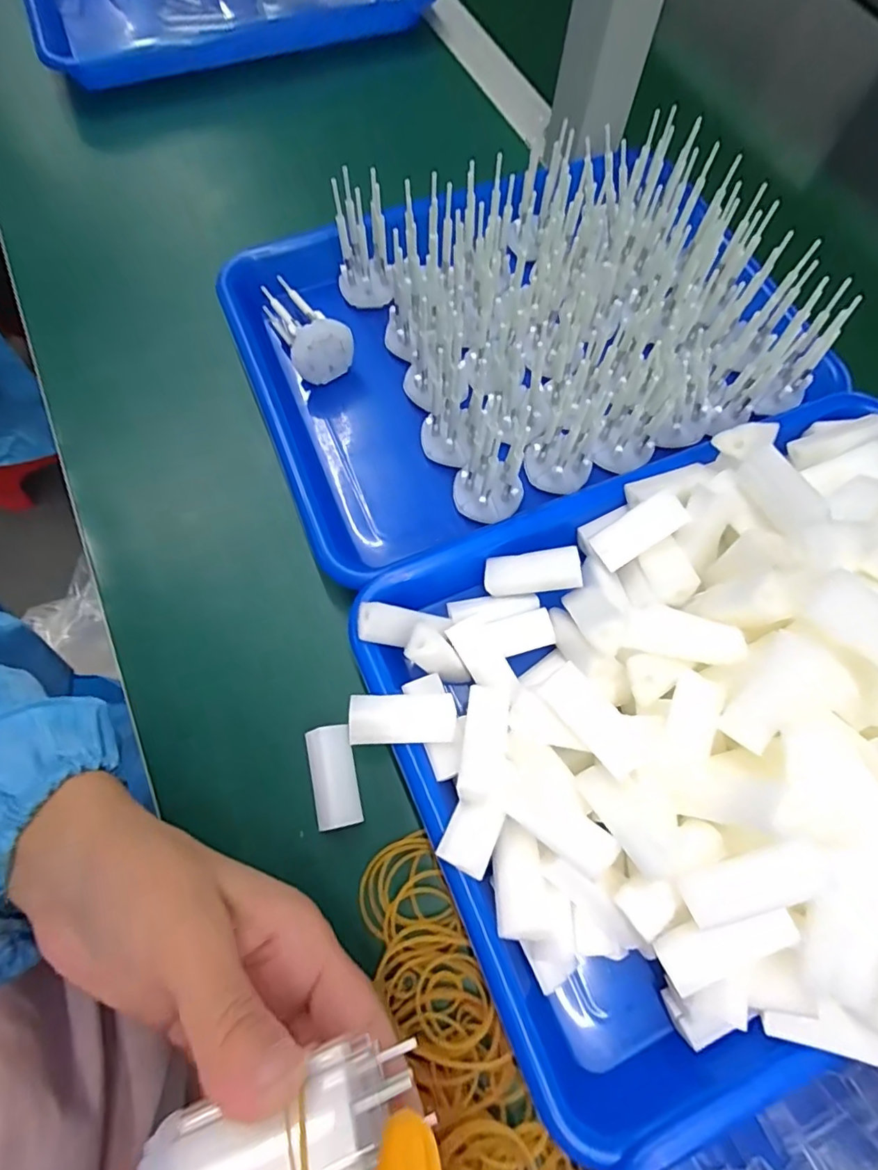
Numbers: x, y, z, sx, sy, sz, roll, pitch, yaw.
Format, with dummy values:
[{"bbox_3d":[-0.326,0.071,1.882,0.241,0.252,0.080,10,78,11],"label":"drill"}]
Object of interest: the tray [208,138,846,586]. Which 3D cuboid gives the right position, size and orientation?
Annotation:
[{"bbox_3d":[0.051,-0.155,0.329,0.326,0.064,0.240,-21,71,-10],"label":"tray"}]

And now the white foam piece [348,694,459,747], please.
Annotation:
[{"bbox_3d":[-0.016,0.058,0.233,0.046,0.008,0.020,2,68,-16],"label":"white foam piece"}]

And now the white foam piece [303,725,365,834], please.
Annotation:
[{"bbox_3d":[-0.050,0.090,0.253,0.021,0.011,0.044,-10,70,-6],"label":"white foam piece"}]

